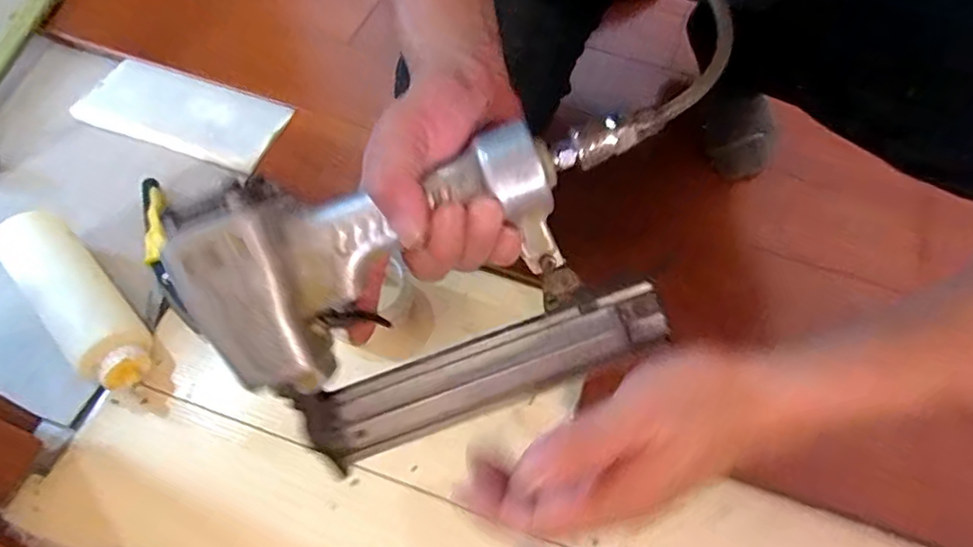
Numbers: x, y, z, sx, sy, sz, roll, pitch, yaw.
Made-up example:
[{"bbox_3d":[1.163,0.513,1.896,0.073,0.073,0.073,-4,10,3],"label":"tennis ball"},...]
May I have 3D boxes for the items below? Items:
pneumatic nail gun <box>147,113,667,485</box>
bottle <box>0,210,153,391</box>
[{"bbox_3d":[-0.031,0.012,0.325,0.231,0.153,0.062,-13,19,-3],"label":"pneumatic nail gun"},{"bbox_3d":[-0.365,0.025,0.534,0.056,0.068,0.206,-38,68,-24],"label":"bottle"}]

